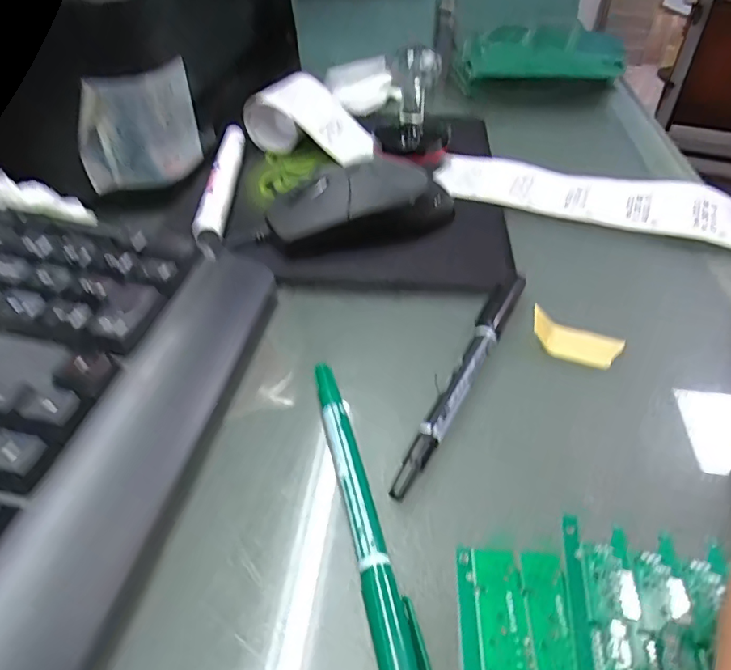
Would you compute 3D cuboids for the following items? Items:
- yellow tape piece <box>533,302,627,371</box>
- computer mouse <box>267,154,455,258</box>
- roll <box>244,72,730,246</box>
[{"bbox_3d":[0.098,0.002,0.242,0.041,0.007,0.022,15,43,17],"label":"yellow tape piece"},{"bbox_3d":[0.005,-0.077,0.304,0.116,0.038,0.053,-20,45,-21],"label":"computer mouse"},{"bbox_3d":[0.077,-0.123,0.357,0.344,0.032,0.056,22,43,16],"label":"roll"}]

